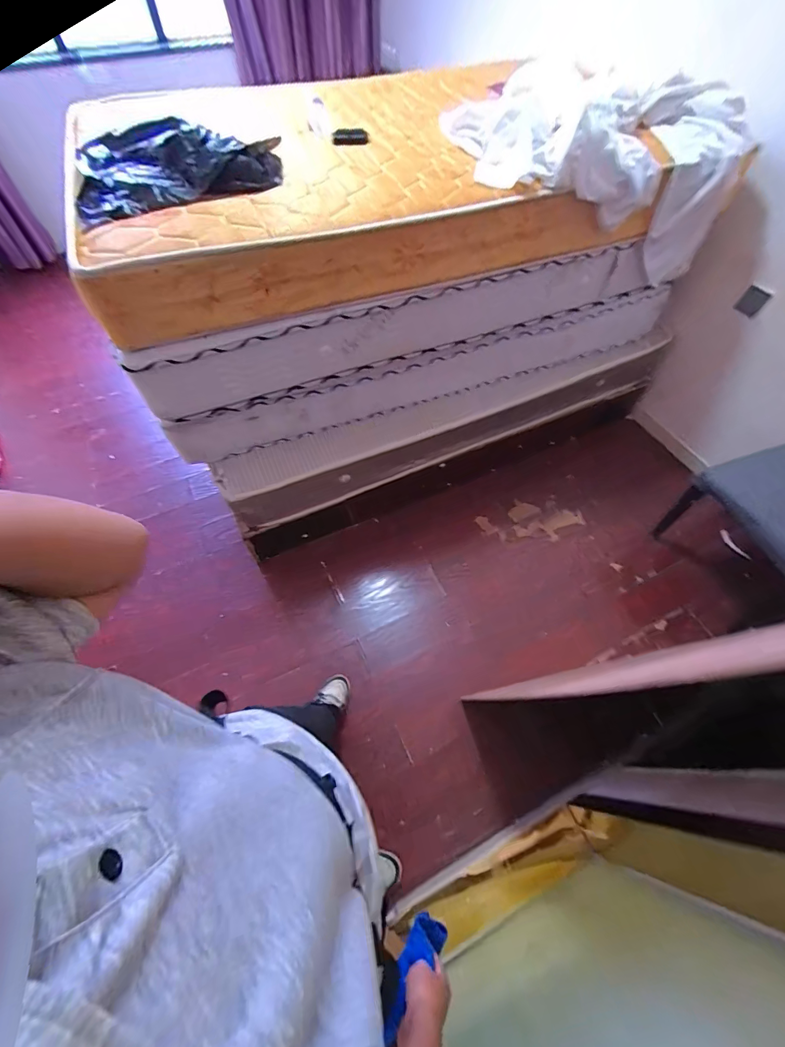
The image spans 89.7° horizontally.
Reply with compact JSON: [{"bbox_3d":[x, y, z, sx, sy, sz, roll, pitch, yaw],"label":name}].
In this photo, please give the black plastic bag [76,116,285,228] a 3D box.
[{"bbox_3d":[-0.538,-0.899,0.958,0.471,0.115,0.387,-23,61,-13],"label":"black plastic bag"}]

